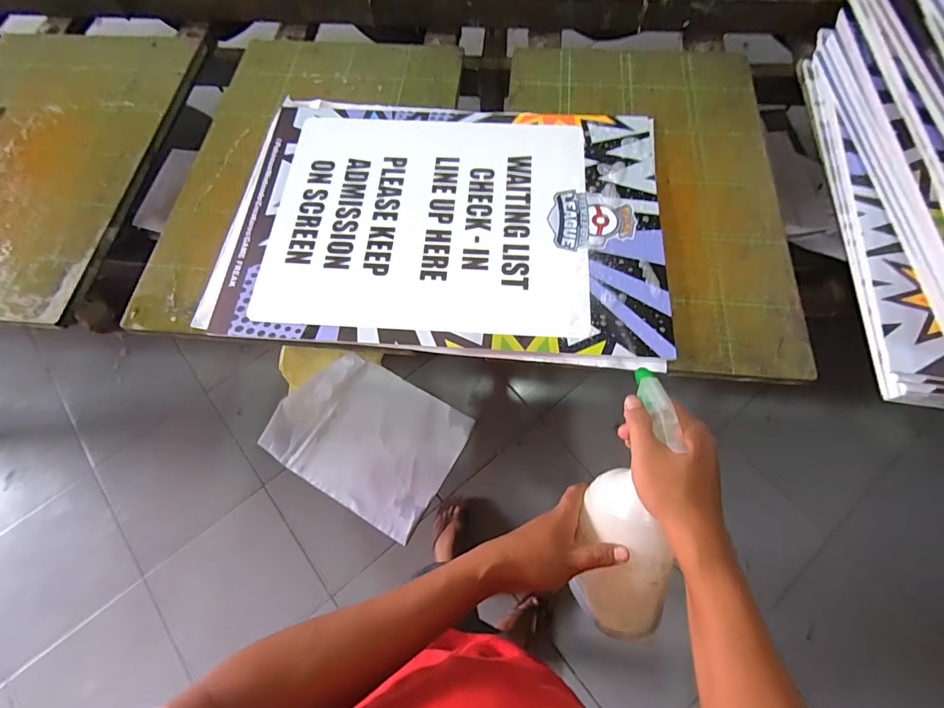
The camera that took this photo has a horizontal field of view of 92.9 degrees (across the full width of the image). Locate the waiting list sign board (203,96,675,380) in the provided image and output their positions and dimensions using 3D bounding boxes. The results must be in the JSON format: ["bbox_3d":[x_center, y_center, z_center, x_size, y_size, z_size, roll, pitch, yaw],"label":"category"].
[{"bbox_3d":[-0.036,-0.199,0.642,0.598,0.010,0.417,5,67,3],"label":"waiting list sign board"}]

